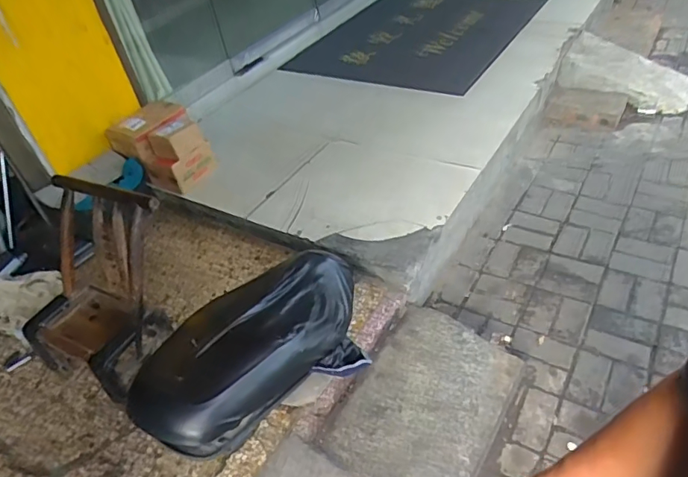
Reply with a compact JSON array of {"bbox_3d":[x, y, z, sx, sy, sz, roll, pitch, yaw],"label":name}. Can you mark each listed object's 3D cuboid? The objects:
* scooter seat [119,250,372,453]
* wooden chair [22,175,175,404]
[{"bbox_3d":[-0.175,0.265,1.222,0.334,0.181,0.664,25,37,25],"label":"scooter seat"},{"bbox_3d":[-0.726,0.155,1.445,0.388,0.506,0.368,10,44,23],"label":"wooden chair"}]

